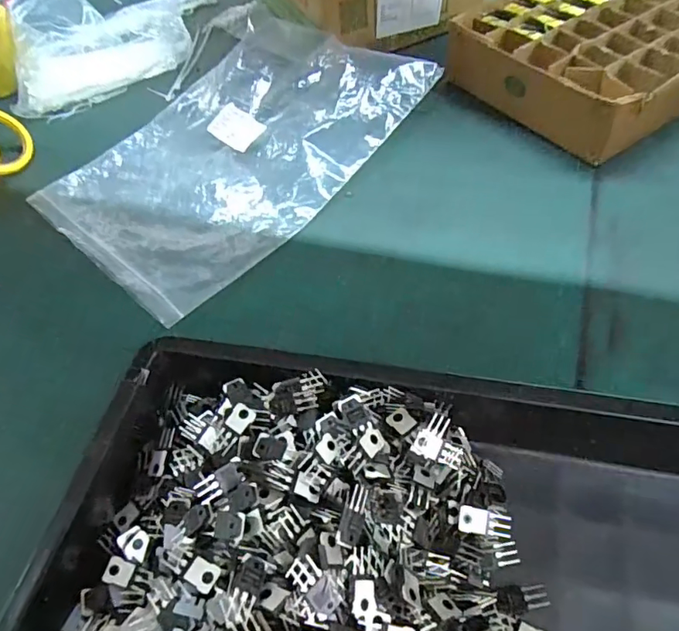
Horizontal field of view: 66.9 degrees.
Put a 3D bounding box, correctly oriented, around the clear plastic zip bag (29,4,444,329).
[{"bbox_3d":[-0.129,-0.208,0.616,0.306,0.038,0.425,34,72,26],"label":"clear plastic zip bag"}]

